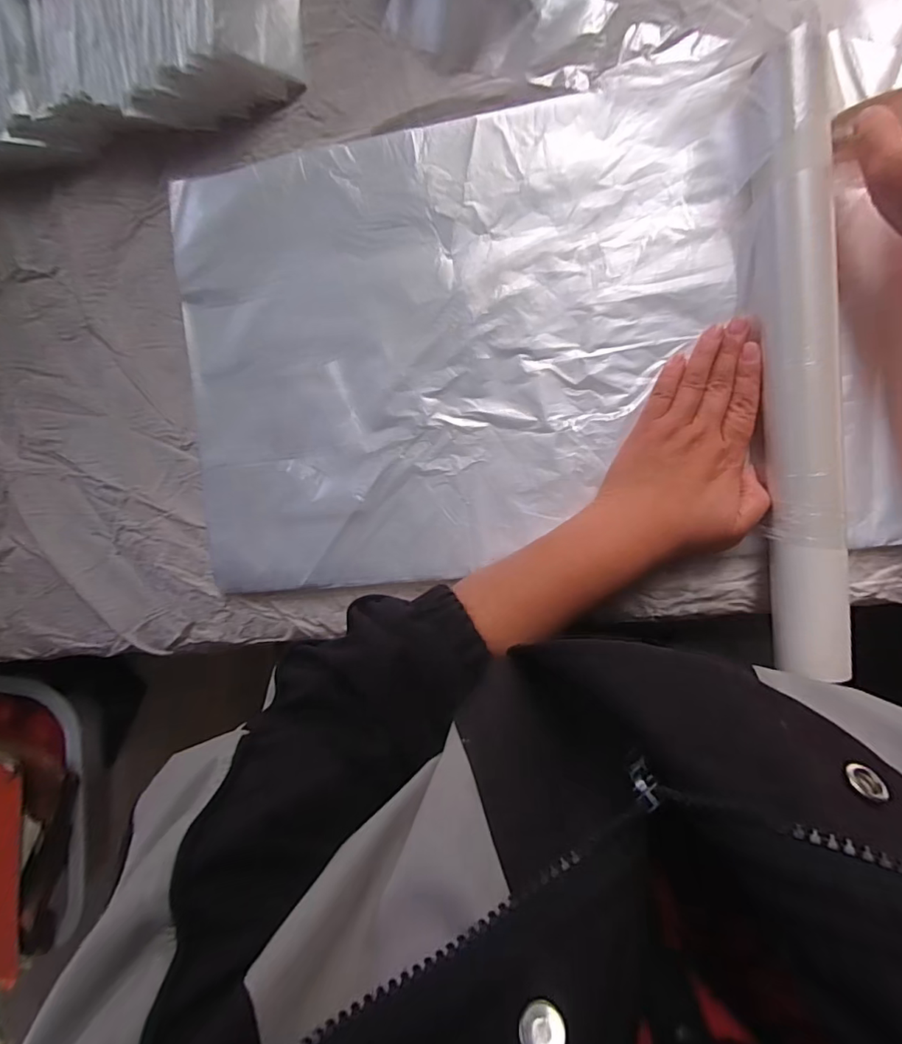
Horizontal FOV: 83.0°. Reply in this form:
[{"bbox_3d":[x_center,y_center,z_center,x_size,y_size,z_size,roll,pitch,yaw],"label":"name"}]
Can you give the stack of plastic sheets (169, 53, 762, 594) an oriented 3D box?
[{"bbox_3d":[-0.005,-0.117,0.353,0.382,0.015,0.304,-5,91,10],"label":"stack of plastic sheets"}]

